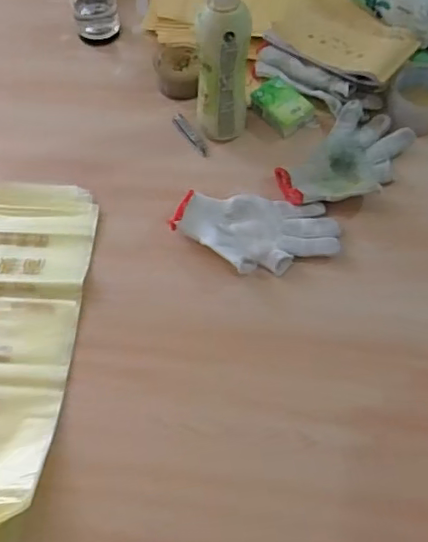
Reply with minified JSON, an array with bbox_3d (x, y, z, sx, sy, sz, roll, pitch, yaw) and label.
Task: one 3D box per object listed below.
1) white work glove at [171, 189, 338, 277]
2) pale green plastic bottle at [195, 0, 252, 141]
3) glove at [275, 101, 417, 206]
[{"bbox_3d":[0.052,-0.045,0.672,0.189,0.030,0.101,5,62,4],"label":"white work glove"},{"bbox_3d":[0.009,-0.244,0.673,0.063,0.199,0.051,-1,63,-3],"label":"pale green plastic bottle"},{"bbox_3d":[0.171,-0.142,0.726,0.107,0.024,0.187,40,69,20],"label":"glove"}]

